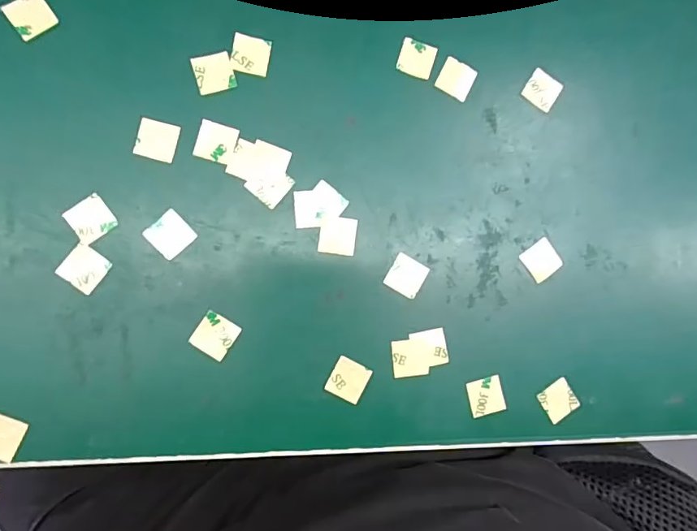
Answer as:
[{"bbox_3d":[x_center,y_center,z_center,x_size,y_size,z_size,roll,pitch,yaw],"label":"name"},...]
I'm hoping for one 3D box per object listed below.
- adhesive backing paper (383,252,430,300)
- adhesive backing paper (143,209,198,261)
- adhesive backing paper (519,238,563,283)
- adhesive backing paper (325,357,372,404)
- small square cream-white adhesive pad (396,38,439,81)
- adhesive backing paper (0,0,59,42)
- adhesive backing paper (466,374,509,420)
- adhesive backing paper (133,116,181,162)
[{"bbox_3d":[0.025,0.005,0.209,0.015,0.004,0.016,31,83,-7],"label":"adhesive backing paper"},{"bbox_3d":[-0.071,-0.012,0.195,0.015,0.004,0.015,-43,93,-9],"label":"adhesive backing paper"},{"bbox_3d":[0.087,-0.002,0.217,0.016,0.004,0.016,-35,93,-9],"label":"adhesive backing paper"},{"bbox_3d":[0.000,0.048,0.203,0.015,0.004,0.016,28,83,-7],"label":"adhesive backing paper"},{"bbox_3d":[0.030,-0.091,0.213,0.015,0.004,0.015,18,88,-6],"label":"small square cream-white adhesive pad"},{"bbox_3d":[-0.125,-0.098,0.190,0.015,0.004,0.016,-37,95,-15],"label":"adhesive backing paper"},{"bbox_3d":[0.060,0.057,0.210,0.015,0.004,0.016,-13,89,-9],"label":"adhesive backing paper"},{"bbox_3d":[-0.077,-0.051,0.196,0.015,0.004,0.016,13,82,-9],"label":"adhesive backing paper"}]

